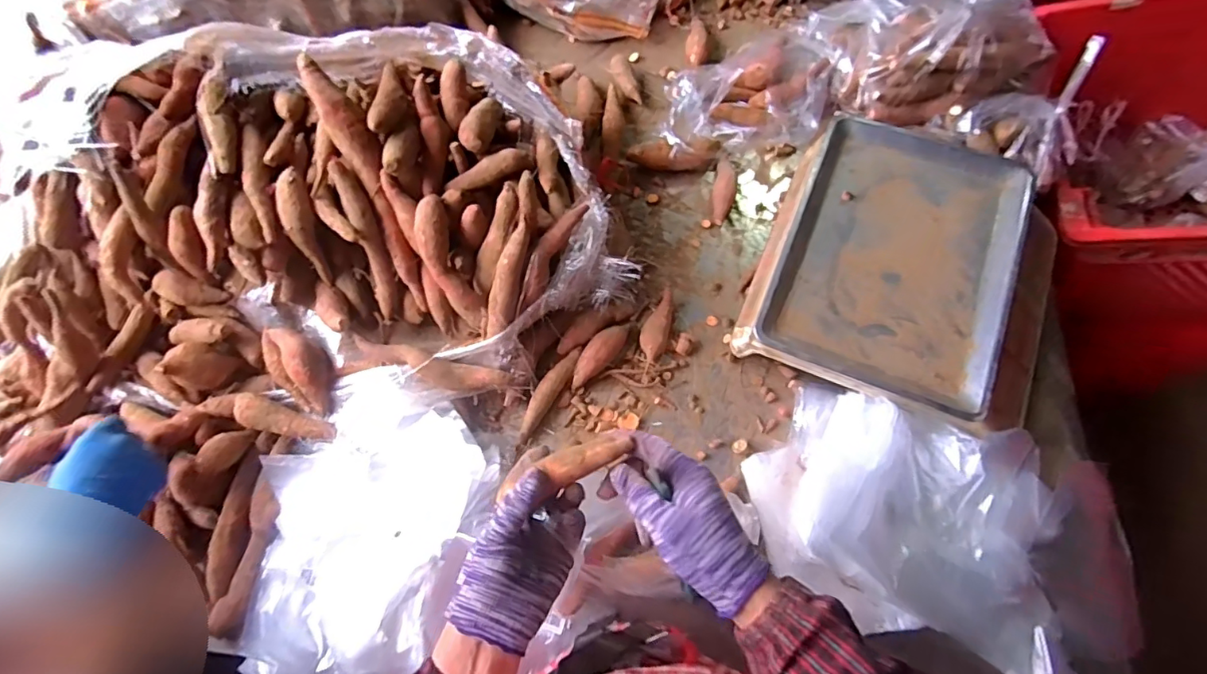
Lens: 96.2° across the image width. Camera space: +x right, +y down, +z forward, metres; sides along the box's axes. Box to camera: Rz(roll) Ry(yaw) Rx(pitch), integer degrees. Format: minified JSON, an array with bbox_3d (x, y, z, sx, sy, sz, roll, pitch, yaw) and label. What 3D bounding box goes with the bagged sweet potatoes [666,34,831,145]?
[{"bbox_3d":[0.207,-0.353,0.780,0.256,0.081,0.152,-7,69,0],"label":"bagged sweet potatoes"}]

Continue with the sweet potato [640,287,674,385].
[{"bbox_3d":[0.068,-0.007,0.698,0.034,0.027,0.127,18,71,9],"label":"sweet potato"}]

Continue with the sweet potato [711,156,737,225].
[{"bbox_3d":[0.172,-0.212,0.768,0.030,0.026,0.108,11,70,7],"label":"sweet potato"}]

